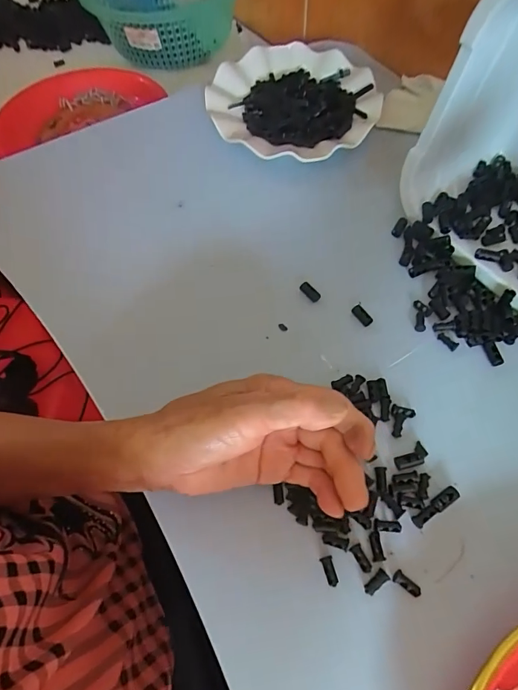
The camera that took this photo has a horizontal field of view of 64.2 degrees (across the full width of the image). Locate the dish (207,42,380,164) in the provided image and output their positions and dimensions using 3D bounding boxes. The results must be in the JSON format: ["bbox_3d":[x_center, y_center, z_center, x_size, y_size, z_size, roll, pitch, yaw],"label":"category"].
[{"bbox_3d":[0.034,-0.257,0.437,0.164,0.030,0.173,-1,61,2],"label":"dish"}]

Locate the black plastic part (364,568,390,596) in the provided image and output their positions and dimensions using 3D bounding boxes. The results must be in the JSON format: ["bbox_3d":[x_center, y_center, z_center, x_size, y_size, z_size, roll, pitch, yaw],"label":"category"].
[{"bbox_3d":[0.070,0.143,0.247,0.016,0.004,0.007,-36,66,-16],"label":"black plastic part"}]

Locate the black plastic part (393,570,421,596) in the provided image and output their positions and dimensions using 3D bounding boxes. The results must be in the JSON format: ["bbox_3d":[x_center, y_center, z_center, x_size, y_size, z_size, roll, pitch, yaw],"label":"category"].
[{"bbox_3d":[0.089,0.143,0.246,0.017,0.004,0.007,36,68,20],"label":"black plastic part"}]

